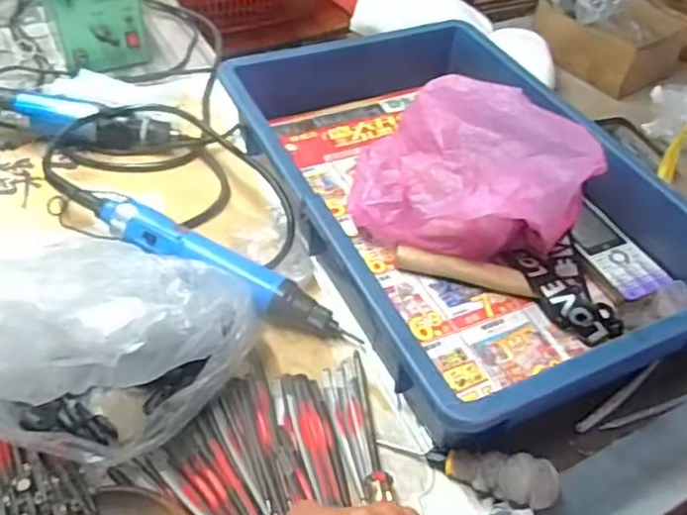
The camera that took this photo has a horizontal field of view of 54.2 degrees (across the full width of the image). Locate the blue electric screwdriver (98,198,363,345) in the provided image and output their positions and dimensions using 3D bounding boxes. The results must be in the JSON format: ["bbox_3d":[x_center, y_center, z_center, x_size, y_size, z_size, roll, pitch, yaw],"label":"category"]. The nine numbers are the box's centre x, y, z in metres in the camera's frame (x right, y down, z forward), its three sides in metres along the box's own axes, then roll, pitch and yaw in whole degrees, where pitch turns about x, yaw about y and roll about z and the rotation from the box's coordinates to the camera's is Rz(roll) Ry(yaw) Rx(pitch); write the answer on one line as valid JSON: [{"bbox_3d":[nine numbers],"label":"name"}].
[{"bbox_3d":[-0.096,0.012,0.530,0.222,0.042,0.037,21,48,15],"label":"blue electric screwdriver"}]

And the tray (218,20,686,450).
[{"bbox_3d":[0.099,-0.069,0.573,0.290,0.111,0.424,-17,50,-20],"label":"tray"}]

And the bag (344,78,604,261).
[{"bbox_3d":[0.098,-0.064,0.562,0.190,0.118,0.111,22,48,16],"label":"bag"}]

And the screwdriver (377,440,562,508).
[{"bbox_3d":[0.080,0.136,0.438,0.113,0.021,0.028,6,42,28],"label":"screwdriver"}]

